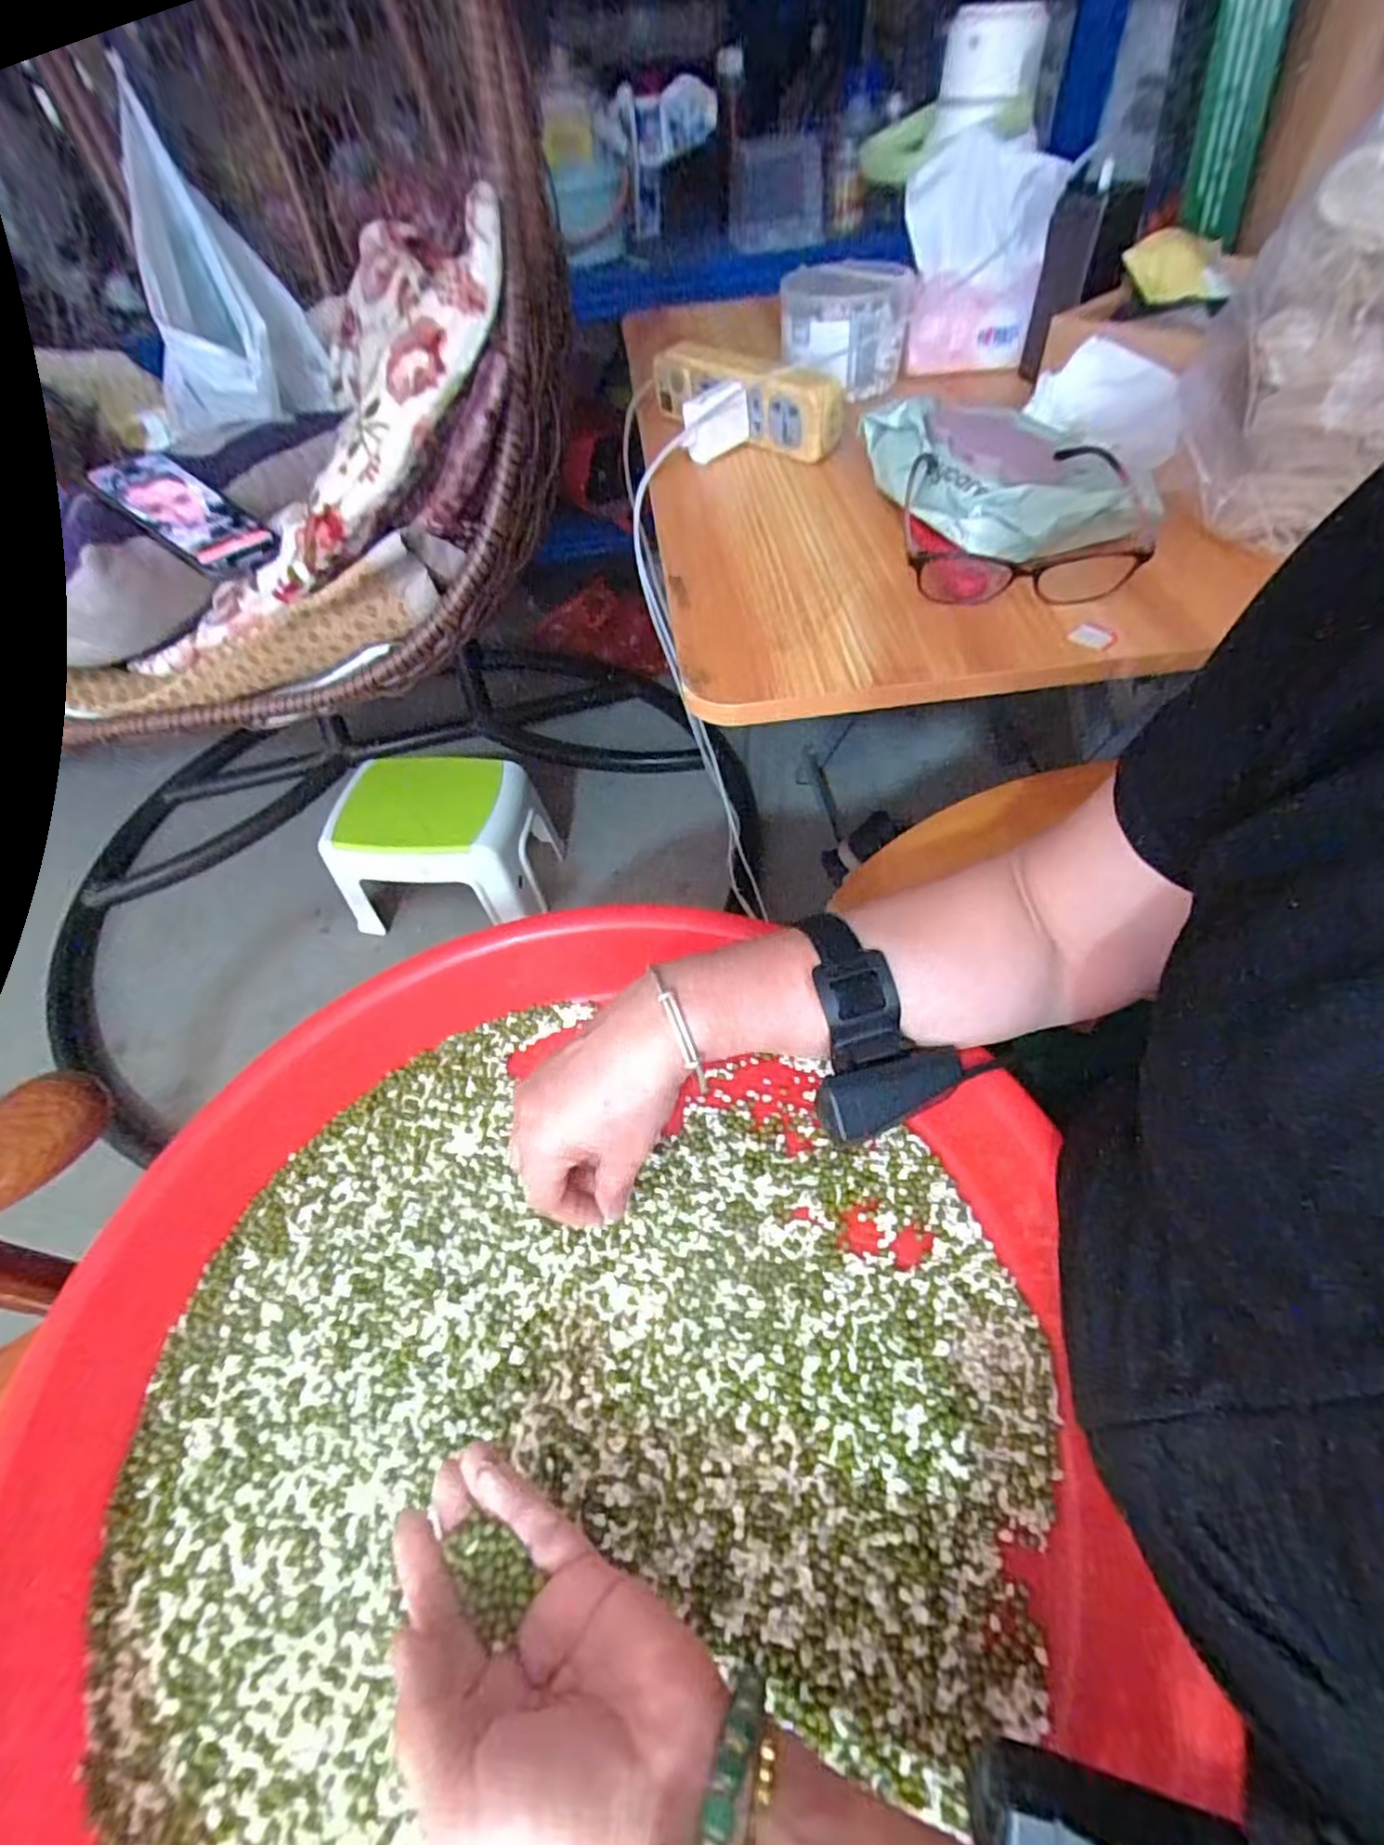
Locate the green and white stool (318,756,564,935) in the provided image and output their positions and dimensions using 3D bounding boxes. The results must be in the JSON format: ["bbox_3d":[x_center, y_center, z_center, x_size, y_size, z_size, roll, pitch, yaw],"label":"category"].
[{"bbox_3d":[-0.389,-0.131,1.154,0.298,0.213,0.220,0,52,6],"label":"green and white stool"}]

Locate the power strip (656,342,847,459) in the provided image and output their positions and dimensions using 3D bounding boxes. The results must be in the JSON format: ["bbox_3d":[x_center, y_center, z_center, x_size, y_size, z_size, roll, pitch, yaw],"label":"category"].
[{"bbox_3d":[0.043,-0.451,0.623,0.197,0.057,0.041,36,63,29],"label":"power strip"}]

